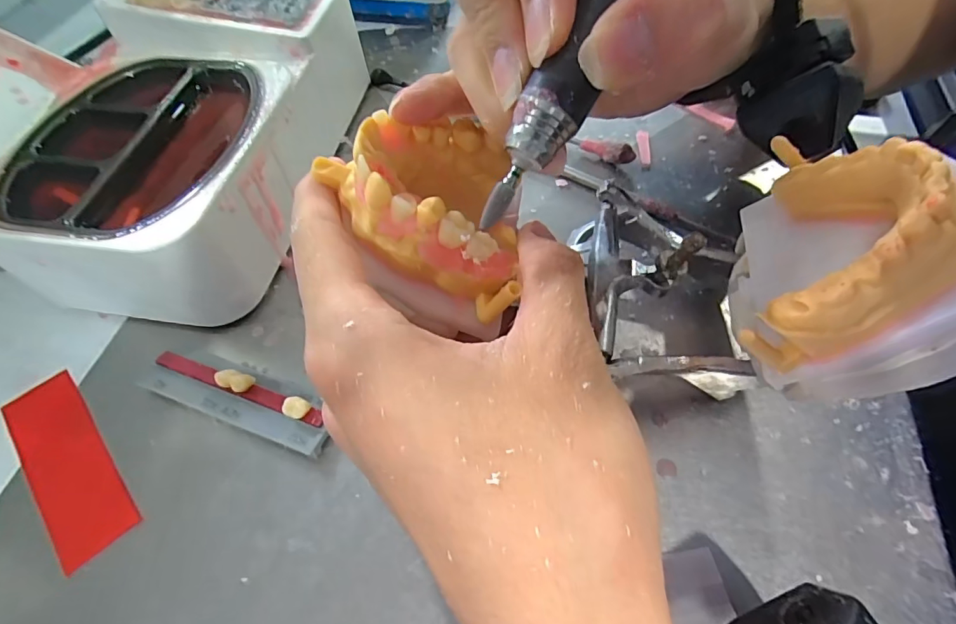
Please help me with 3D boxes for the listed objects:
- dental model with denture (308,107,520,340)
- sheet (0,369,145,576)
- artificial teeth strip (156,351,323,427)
[{"bbox_3d":[-0.017,-0.029,0.148,0.054,0.044,0.056,-3,57,0],"label":"dental model with denture"},{"bbox_3d":[-0.156,0.056,0.180,0.026,0.004,0.082,-39,64,-20],"label":"sheet"},{"bbox_3d":[-0.092,0.027,0.183,0.078,0.008,0.008,18,60,13],"label":"artificial teeth strip"}]

